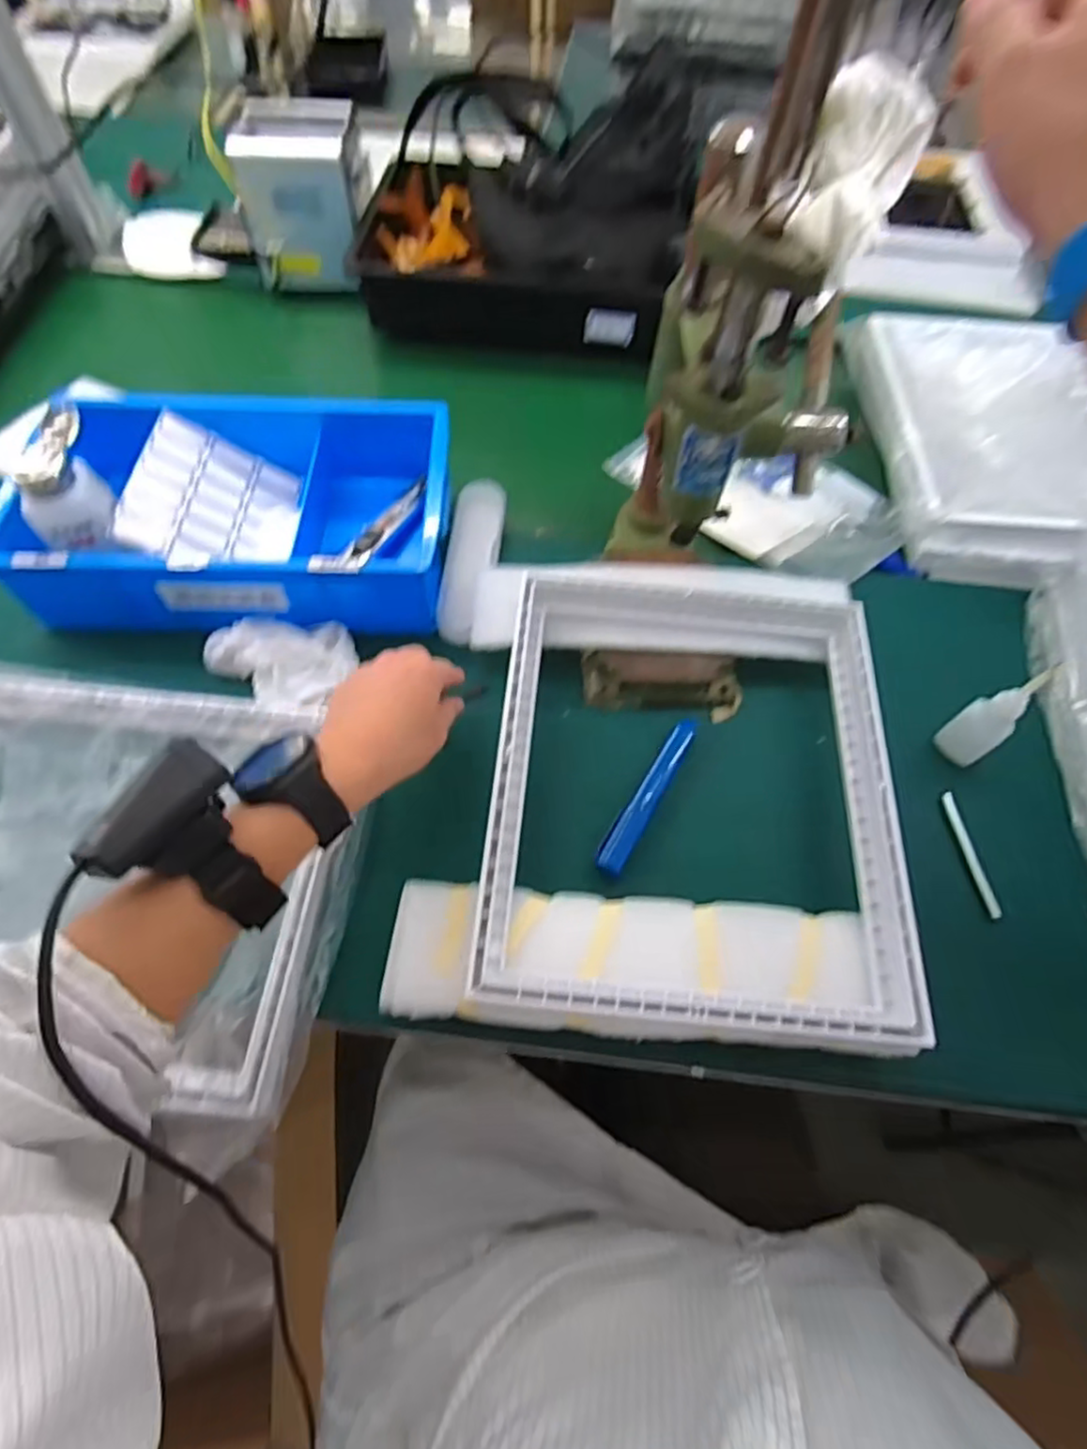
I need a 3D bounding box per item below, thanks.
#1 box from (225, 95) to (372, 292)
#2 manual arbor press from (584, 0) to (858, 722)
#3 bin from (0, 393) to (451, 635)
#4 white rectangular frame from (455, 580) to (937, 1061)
[{"bbox_3d":[-0.274,-0.610,0.785,0.132,0.141,0.121,-3,61,-4],"label":"box"},{"bbox_3d":[0.123,-0.178,0.427,0.123,0.401,0.174,15,61,6],"label":"manual arbor press"},{"bbox_3d":[-0.256,-0.195,0.591,0.348,0.075,0.209,1,61,-1],"label":"bin"},{"bbox_3d":[0.108,0.032,0.482,0.284,0.040,0.351,5,61,1],"label":"white rectangular frame"}]

